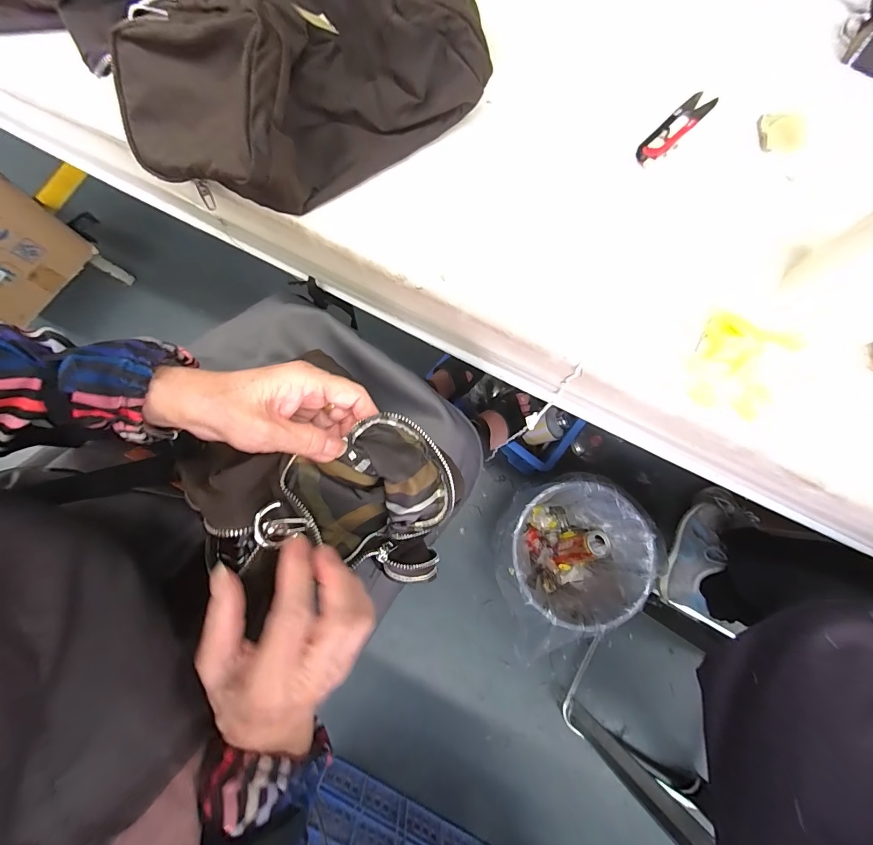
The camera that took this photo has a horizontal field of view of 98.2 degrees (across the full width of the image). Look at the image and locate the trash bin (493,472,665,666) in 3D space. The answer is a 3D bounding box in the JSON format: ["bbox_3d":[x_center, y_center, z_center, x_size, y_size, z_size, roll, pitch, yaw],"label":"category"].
[{"bbox_3d":[0.249,0.251,0.760,0.259,0.233,0.249,-25,80,-5],"label":"trash bin"}]

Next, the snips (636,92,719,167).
[{"bbox_3d":[0.208,-0.258,0.328,0.022,0.006,0.100,42,81,7],"label":"snips"}]

